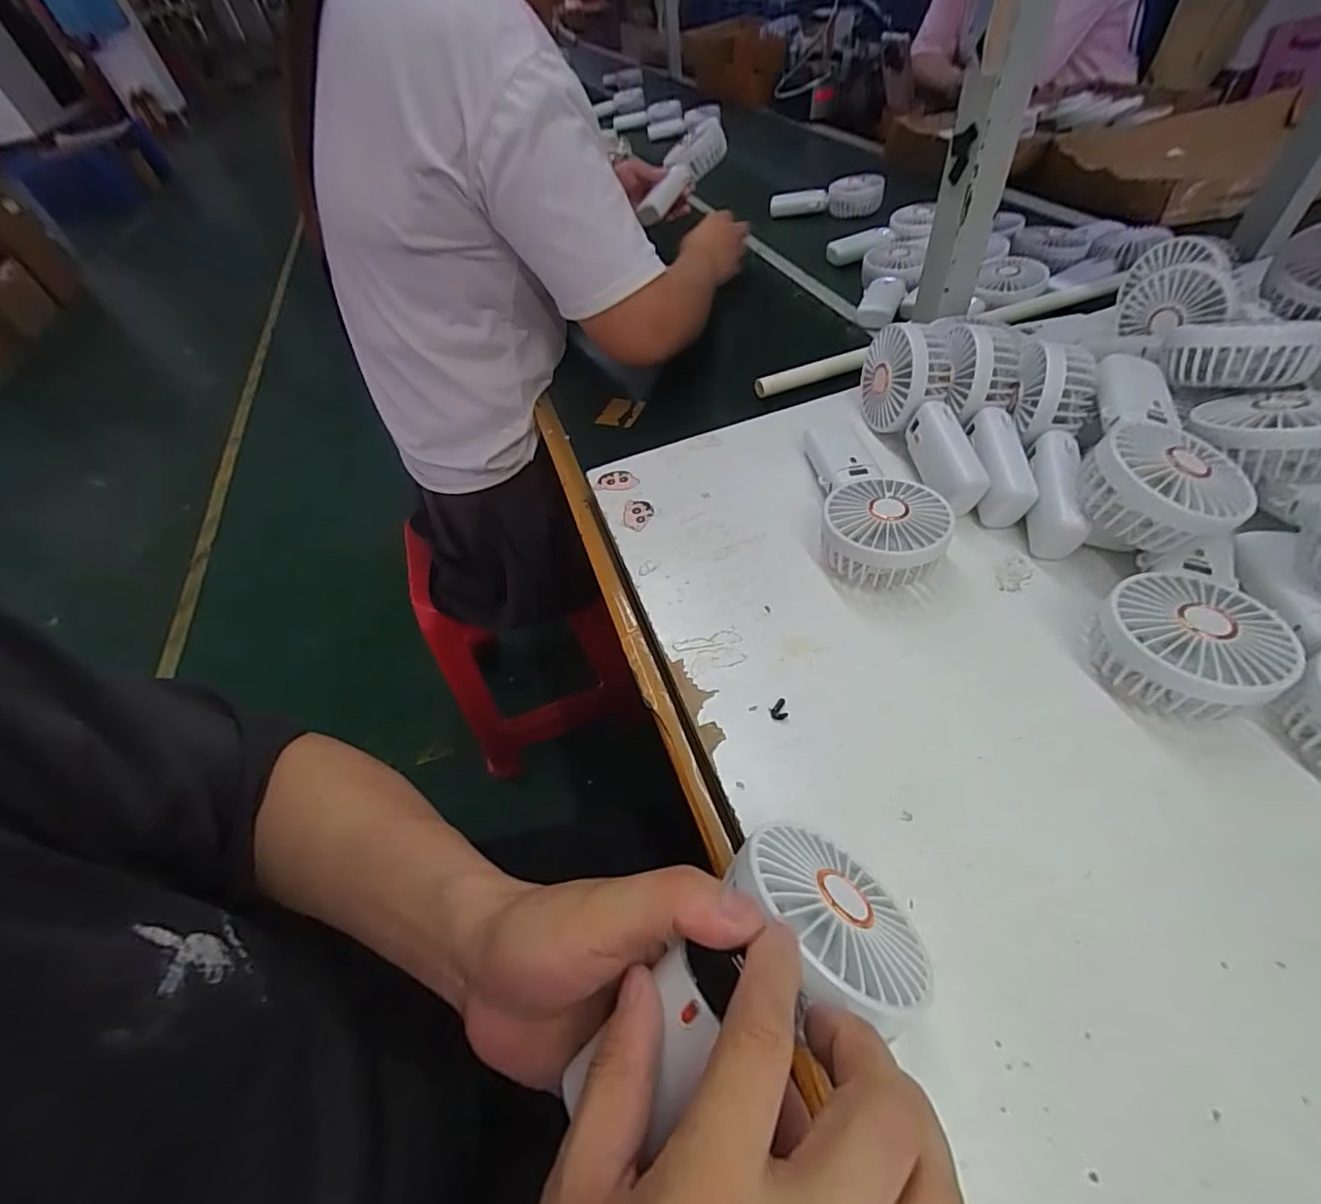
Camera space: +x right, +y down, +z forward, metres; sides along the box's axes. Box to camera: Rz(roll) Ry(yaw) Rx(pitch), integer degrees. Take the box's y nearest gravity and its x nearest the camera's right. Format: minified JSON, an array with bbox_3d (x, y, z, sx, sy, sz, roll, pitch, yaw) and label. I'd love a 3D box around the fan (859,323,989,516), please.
[{"bbox_3d":[0.220,-0.155,0.461,0.055,0.076,0.180,-10,63,-2],"label":"fan"}]

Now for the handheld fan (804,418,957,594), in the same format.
[{"bbox_3d":[0.164,-0.092,0.439,0.083,0.047,0.195,1,51,7],"label":"handheld fan"}]

